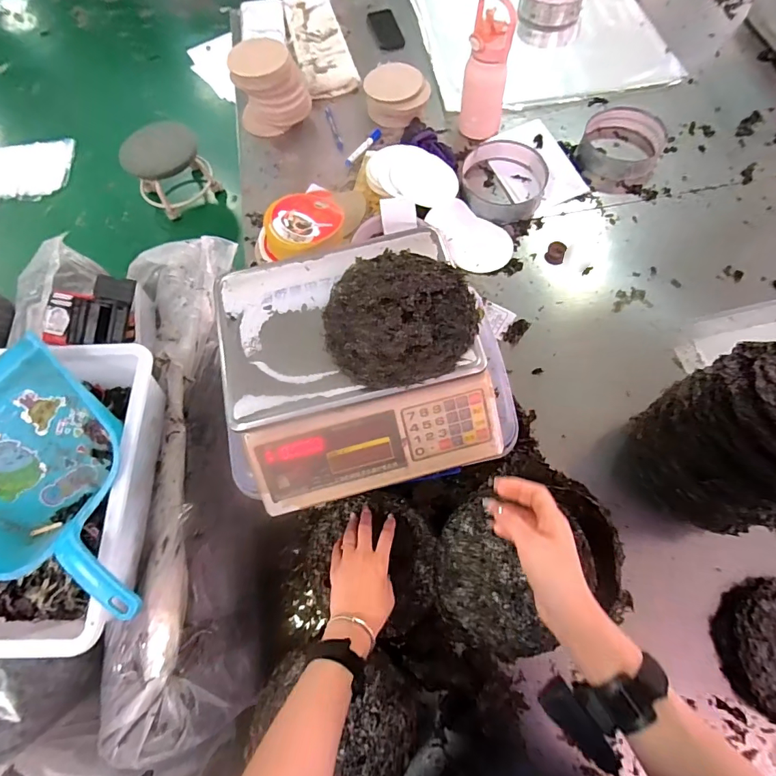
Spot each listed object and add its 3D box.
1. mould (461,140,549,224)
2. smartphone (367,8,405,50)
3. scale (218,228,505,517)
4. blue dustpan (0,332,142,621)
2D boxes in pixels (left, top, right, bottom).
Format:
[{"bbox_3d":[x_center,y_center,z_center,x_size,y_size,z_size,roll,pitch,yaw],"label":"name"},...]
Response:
[{"bbox_3d":[0.255,-0.454,0.970,0.185,0.041,0.195,11,69,7],"label":"mould"},{"bbox_3d":[-0.005,-1.019,1.251,0.073,0.005,0.157,-19,75,1],"label":"smartphone"},{"bbox_3d":[-0.037,-0.030,0.585,0.347,0.113,0.306,-15,68,-3],"label":"scale"},{"bbox_3d":[-0.394,0.136,0.516,0.341,0.100,0.225,41,75,17],"label":"blue dustpan"}]

